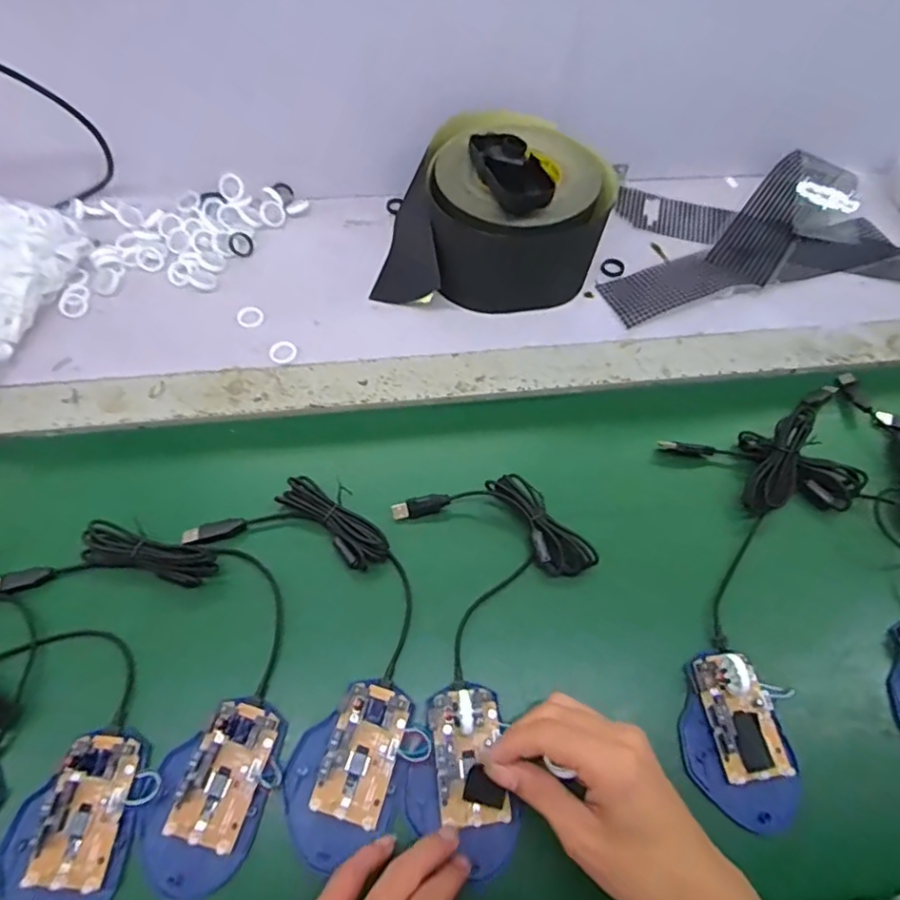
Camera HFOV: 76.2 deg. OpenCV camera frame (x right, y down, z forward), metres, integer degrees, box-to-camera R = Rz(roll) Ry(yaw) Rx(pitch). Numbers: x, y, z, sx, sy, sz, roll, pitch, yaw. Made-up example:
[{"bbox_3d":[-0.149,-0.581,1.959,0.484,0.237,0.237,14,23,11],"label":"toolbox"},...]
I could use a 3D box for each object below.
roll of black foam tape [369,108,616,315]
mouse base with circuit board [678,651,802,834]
[{"bbox_3d":[0.039,-0.235,0.567,0.220,0.124,0.144,-2,61,-5],"label":"roll of black foam tape"},{"bbox_3d":[0.195,0.193,0.388,0.068,0.030,0.107,-1,61,-4],"label":"mouse base with circuit board"}]

